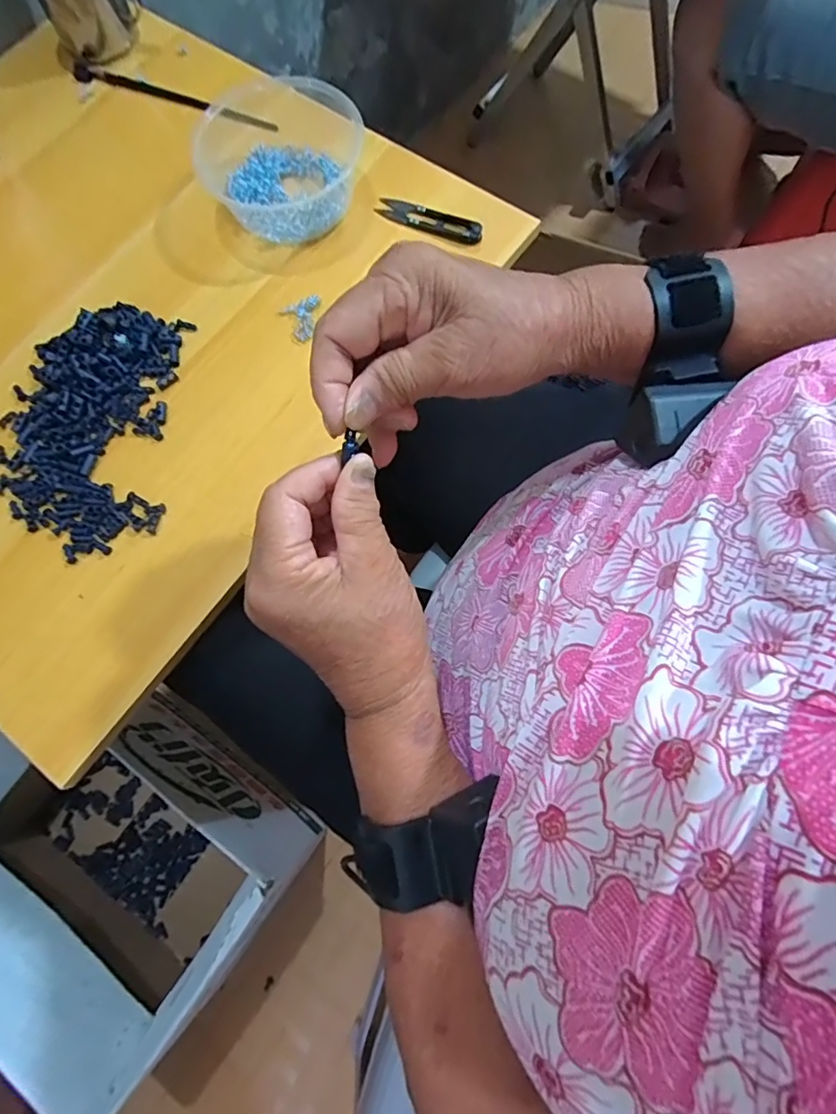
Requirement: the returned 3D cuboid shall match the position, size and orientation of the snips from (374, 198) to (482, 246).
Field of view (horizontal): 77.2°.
[{"bbox_3d":[0.009,-0.307,0.474,0.102,0.012,0.021,27,78,8],"label":"snips"}]

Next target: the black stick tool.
[{"bbox_3d":[-0.251,-0.465,0.530,0.240,0.008,0.023,23,77,7],"label":"black stick tool"}]

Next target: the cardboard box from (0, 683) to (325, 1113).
[{"bbox_3d":[-0.391,0.383,0.691,0.398,0.275,0.292,33,78,10],"label":"cardboard box"}]

